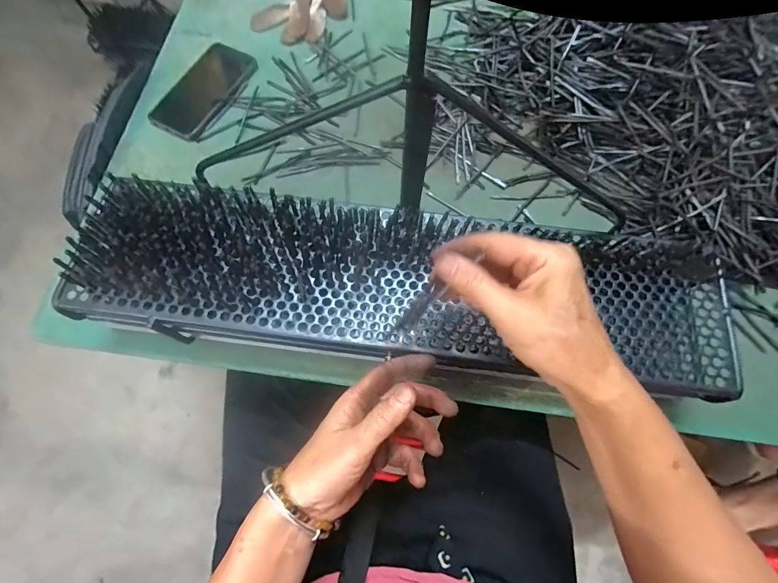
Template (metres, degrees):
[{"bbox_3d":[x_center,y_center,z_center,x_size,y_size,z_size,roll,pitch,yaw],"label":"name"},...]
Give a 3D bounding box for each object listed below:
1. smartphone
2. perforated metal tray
[{"bbox_3d":[-0.258,-0.287,0.505,0.089,0.007,0.167,23,72,7],"label":"smartphone"},{"bbox_3d":[0.014,-0.011,0.319,0.579,0.040,0.145,9,71,2],"label":"perforated metal tray"}]

